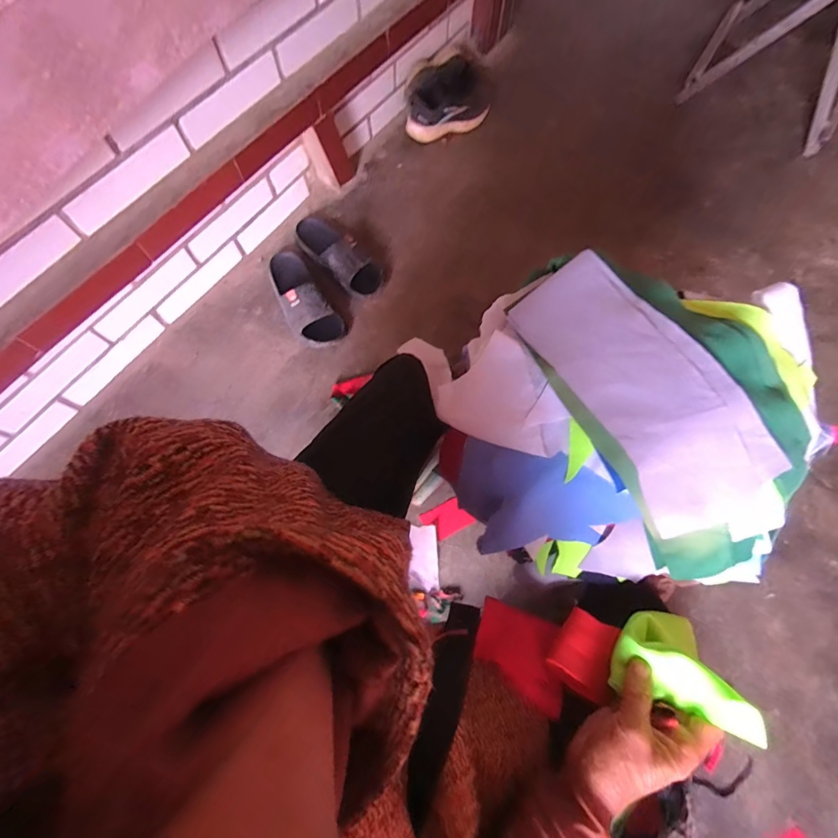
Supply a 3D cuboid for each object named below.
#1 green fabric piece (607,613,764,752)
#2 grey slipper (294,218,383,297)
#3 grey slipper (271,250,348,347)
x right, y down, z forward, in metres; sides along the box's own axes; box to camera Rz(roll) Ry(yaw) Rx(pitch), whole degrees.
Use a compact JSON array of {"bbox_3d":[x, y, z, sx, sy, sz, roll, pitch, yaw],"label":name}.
[{"bbox_3d":[0.221,0.210,0.349,0.081,0.071,0.069,15,73,3],"label":"green fabric piece"},{"bbox_3d":[-0.199,-0.390,0.988,0.255,0.071,0.097,36,75,9],"label":"grey slipper"},{"bbox_3d":[-0.275,-0.283,0.954,0.102,0.070,0.259,-34,77,-11],"label":"grey slipper"}]

